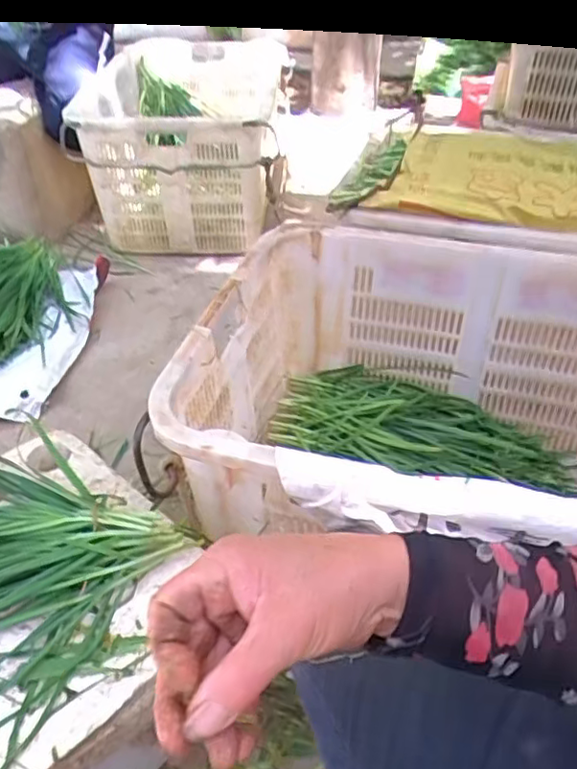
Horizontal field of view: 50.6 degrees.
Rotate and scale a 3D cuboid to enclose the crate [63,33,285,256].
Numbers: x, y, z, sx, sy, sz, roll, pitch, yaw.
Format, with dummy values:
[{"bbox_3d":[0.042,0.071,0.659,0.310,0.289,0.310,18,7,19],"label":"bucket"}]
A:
[{"bbox_3d":[-0.246,-0.609,1.591,0.448,0.382,0.631,2,40,3],"label":"crate"}]

